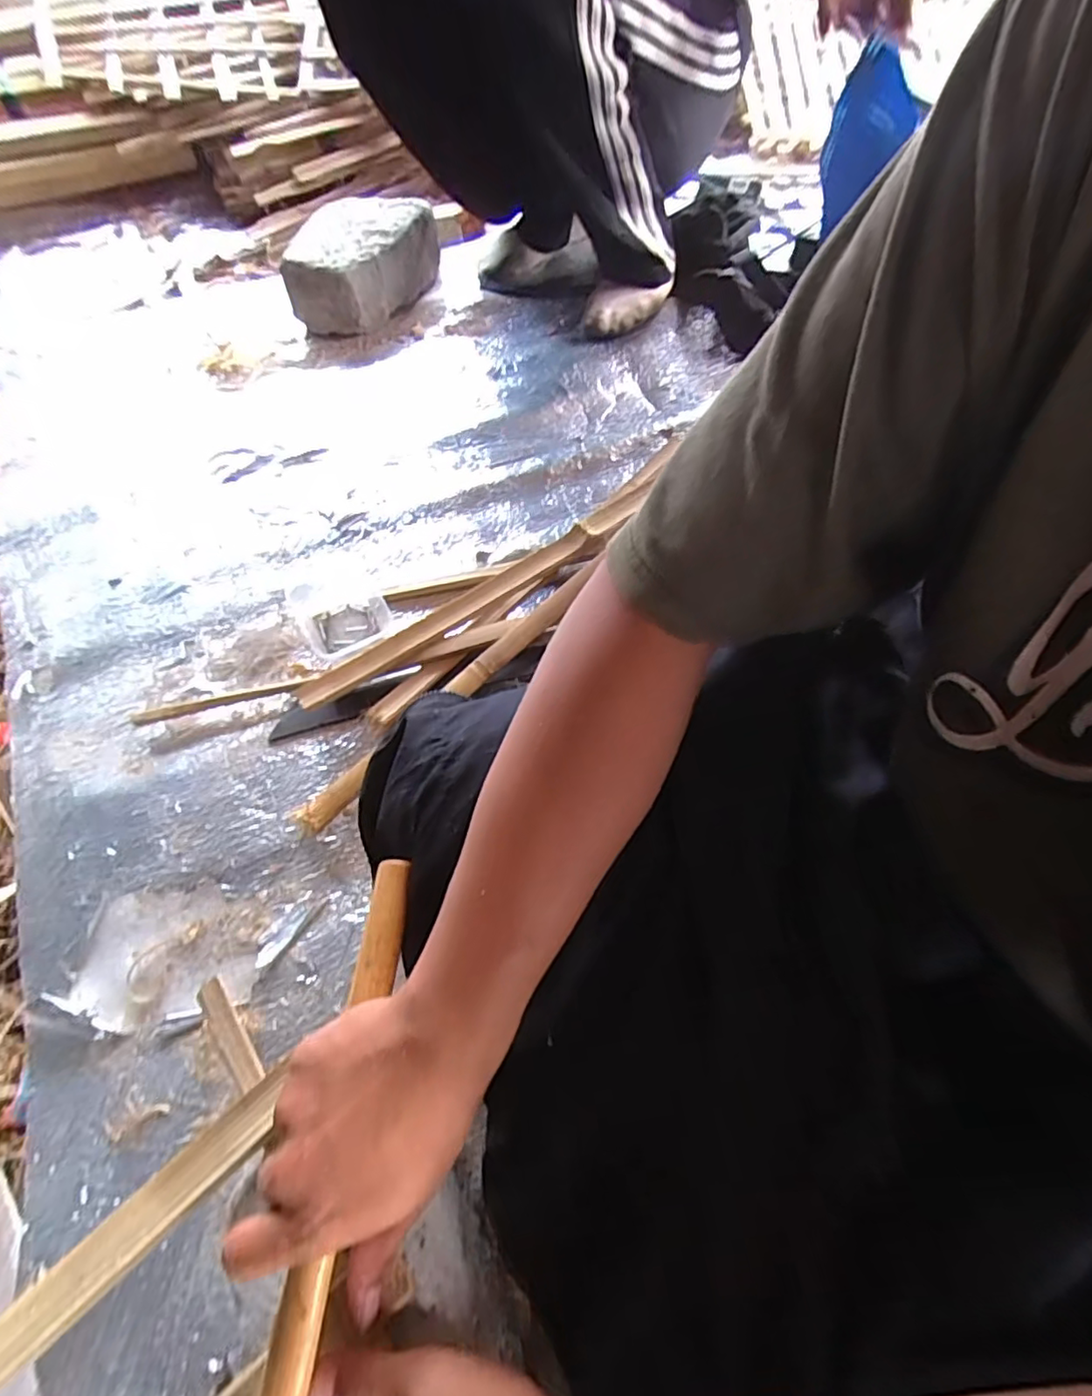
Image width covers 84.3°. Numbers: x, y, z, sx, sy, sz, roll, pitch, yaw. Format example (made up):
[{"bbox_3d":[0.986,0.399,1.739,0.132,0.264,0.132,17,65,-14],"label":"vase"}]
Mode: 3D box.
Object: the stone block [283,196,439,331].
[{"bbox_3d":[-0.266,-0.631,0.875,0.116,0.104,0.243,31,66,16],"label":"stone block"}]

